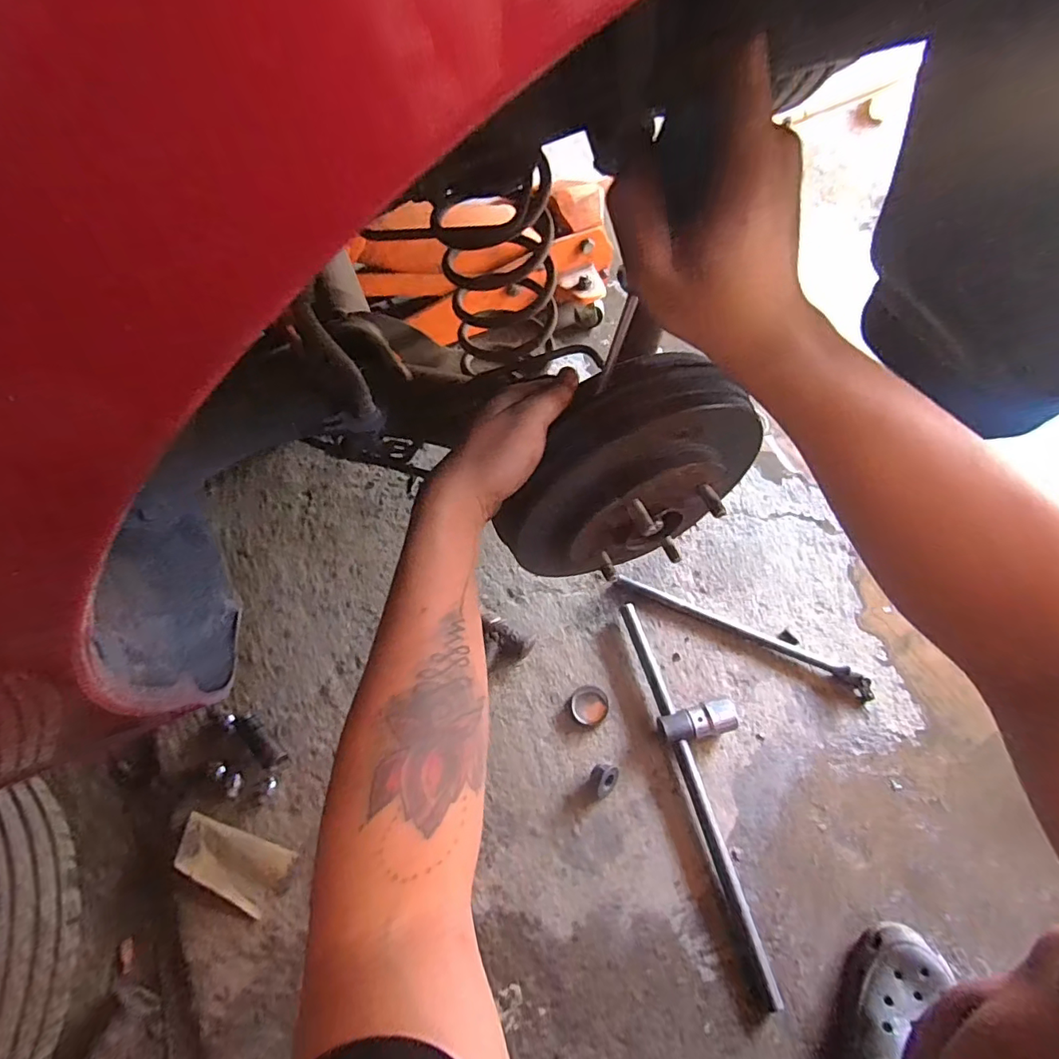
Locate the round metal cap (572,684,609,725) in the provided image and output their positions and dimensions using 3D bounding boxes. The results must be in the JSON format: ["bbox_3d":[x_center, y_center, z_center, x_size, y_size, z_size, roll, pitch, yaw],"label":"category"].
[{"bbox_3d":[0.082,0.240,0.715,0.048,0.007,0.050,0,63,0],"label":"round metal cap"}]

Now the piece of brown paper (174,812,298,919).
[{"bbox_3d":[-0.352,0.394,0.620,0.133,0.017,0.065,29,65,-3],"label":"piece of brown paper"}]

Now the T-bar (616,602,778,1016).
[{"bbox_3d":[0.237,0.300,0.662,0.104,0.043,0.460,-14,64,-8],"label":"T-bar"}]

